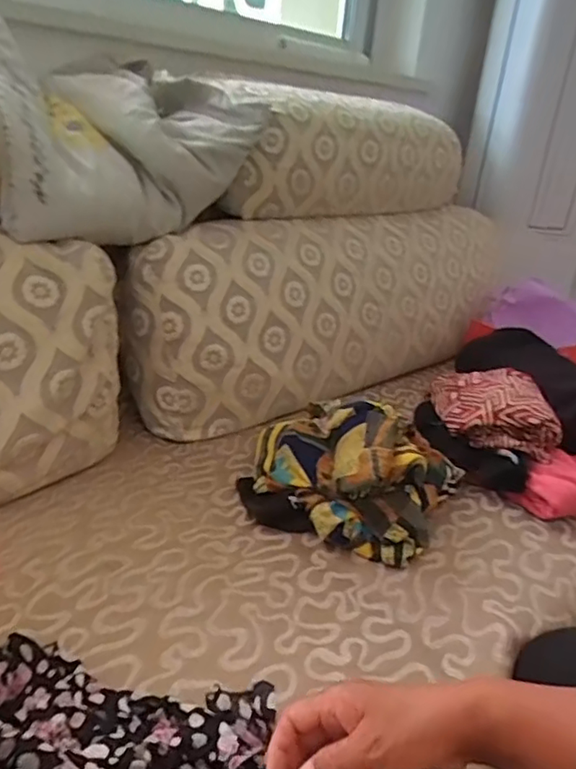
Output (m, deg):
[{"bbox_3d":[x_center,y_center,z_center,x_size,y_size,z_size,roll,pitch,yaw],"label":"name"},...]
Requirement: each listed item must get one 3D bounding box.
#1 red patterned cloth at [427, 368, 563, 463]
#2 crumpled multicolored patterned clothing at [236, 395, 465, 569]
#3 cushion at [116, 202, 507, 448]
[{"bbox_3d":[0.317,0.031,0.888,0.151,0.066,0.176,4,24,-5],"label":"red patterned cloth"},{"bbox_3d":[0.076,0.109,0.805,0.278,0.143,0.182,17,27,23],"label":"crumpled multicolored patterned clothing"},{"bbox_3d":[0.095,-0.153,1.127,0.822,0.333,0.212,-13,31,-36],"label":"cushion"}]

